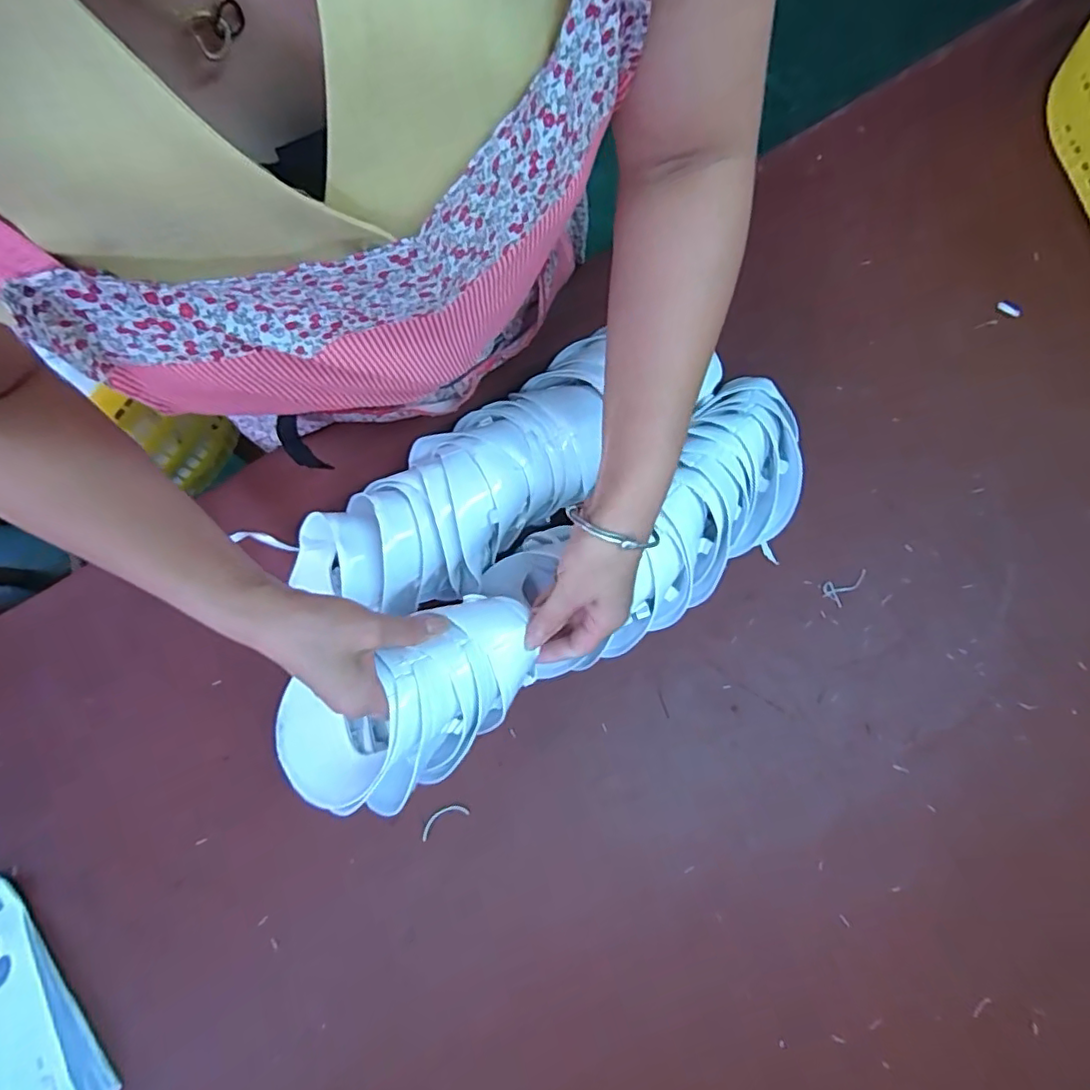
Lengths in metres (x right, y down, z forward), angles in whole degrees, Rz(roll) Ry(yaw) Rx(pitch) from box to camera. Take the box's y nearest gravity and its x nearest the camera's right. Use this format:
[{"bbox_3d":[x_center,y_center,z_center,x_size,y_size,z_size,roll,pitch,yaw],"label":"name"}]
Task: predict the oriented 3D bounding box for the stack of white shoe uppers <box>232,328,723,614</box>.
[{"bbox_3d":[-0.065,-0.054,0.548,0.375,0.094,0.142,-31,77,-8],"label":"stack of white shoe uppers"}]

